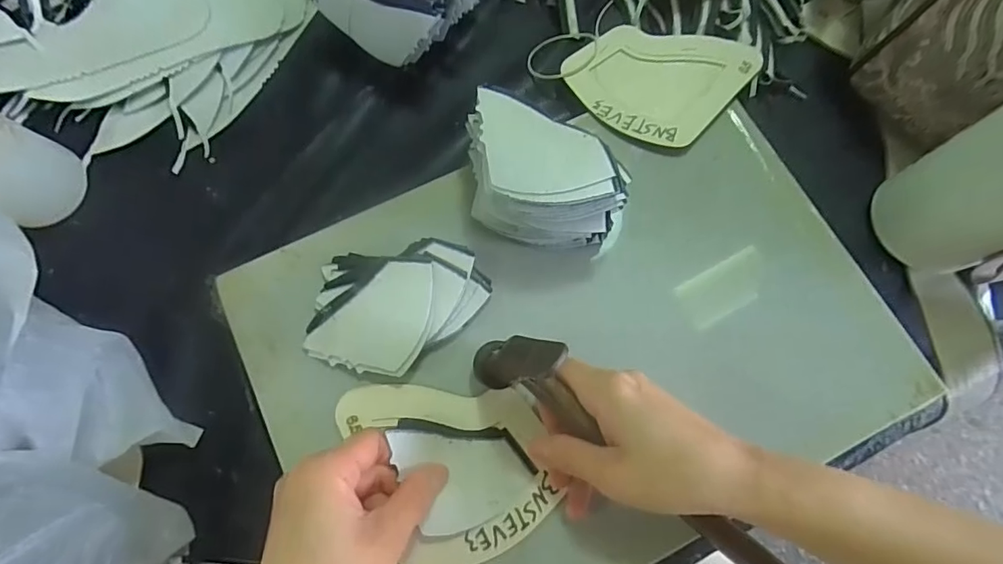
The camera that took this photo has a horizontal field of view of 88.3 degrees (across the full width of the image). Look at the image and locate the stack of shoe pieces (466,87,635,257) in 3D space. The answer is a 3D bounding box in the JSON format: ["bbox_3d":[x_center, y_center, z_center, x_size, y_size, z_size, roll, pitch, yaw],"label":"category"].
[{"bbox_3d":[0.023,-0.061,0.336,0.111,0.075,0.063,24,76,5],"label":"stack of shoe pieces"}]

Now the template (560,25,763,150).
[{"bbox_3d":[0.122,-0.163,0.402,0.114,0.005,0.125,41,76,16],"label":"template"}]

